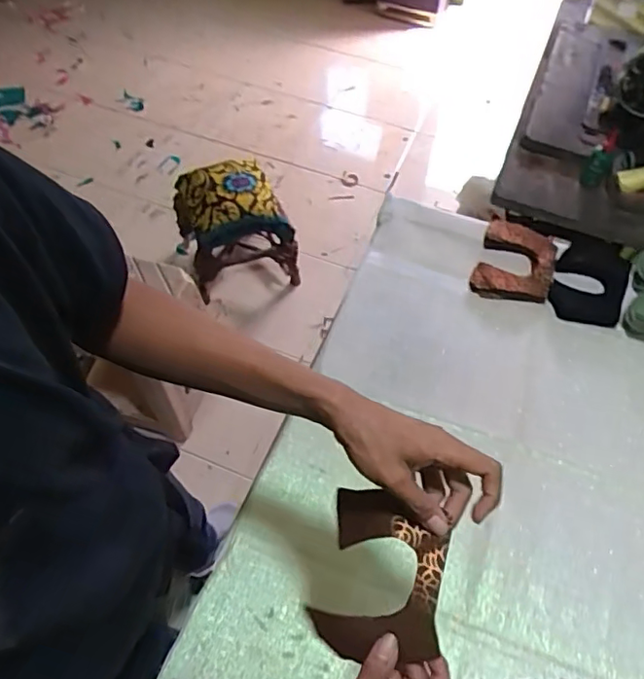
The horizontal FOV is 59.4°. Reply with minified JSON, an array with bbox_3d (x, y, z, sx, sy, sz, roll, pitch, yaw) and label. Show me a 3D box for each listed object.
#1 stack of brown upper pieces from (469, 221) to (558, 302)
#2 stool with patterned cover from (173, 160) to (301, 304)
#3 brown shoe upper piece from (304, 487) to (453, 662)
[{"bbox_3d":[0.349,-0.136,1.017,0.129,0.034,0.168,20,60,10],"label":"stack of brown upper pieces"},{"bbox_3d":[-0.272,-0.352,1.794,0.328,0.352,0.330,-17,60,-12],"label":"stool with patterned cover"},{"bbox_3d":[0.048,0.189,0.458,0.096,0.061,0.127,15,59,8],"label":"brown shoe upper piece"}]

